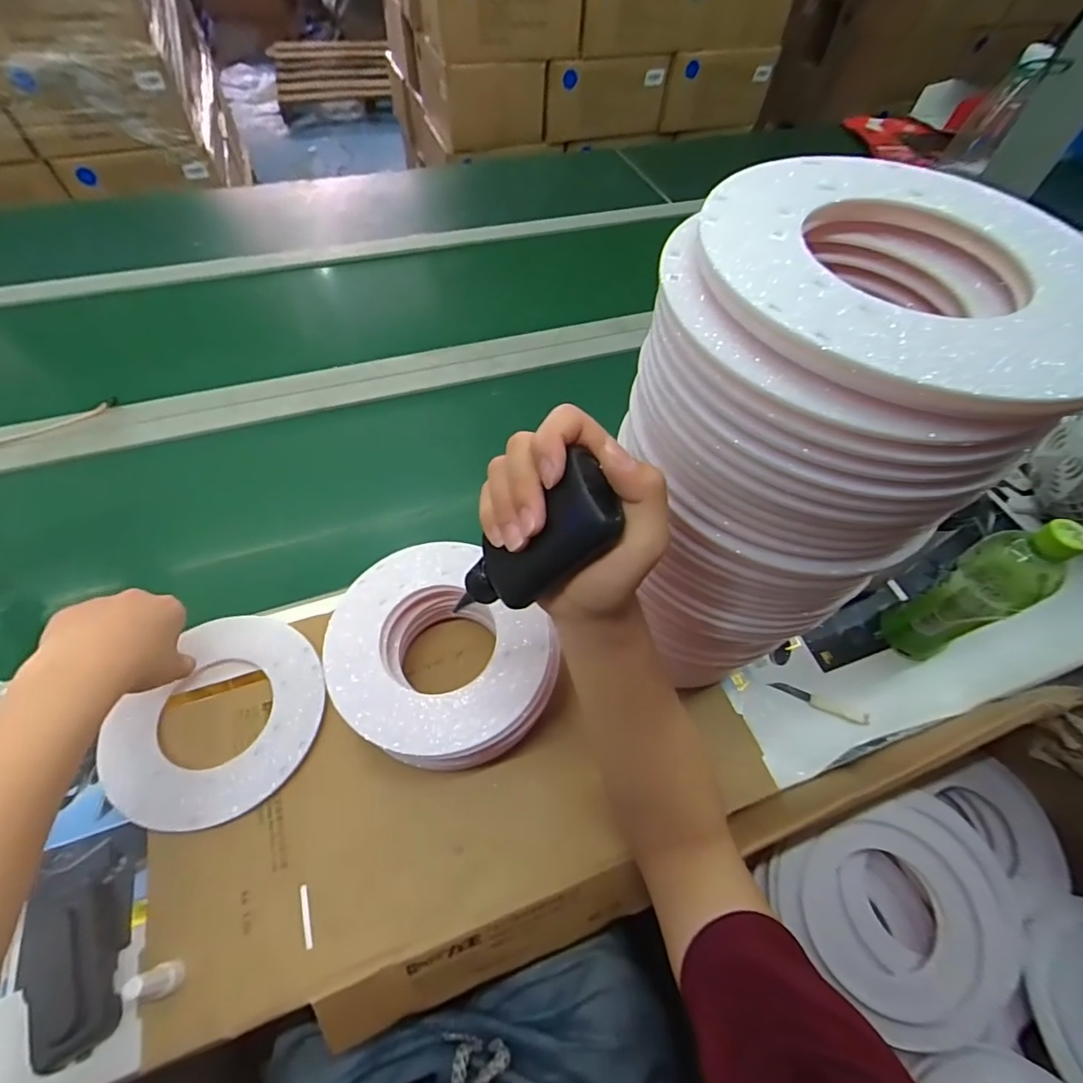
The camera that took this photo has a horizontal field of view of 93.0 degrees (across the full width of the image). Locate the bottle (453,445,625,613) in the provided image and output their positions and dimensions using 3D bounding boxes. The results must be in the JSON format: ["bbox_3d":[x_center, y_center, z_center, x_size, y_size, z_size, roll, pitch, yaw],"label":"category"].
[{"bbox_3d":[-0.008,0.007,0.286,0.023,0.125,0.041,16,50,-36],"label":"bottle"}]

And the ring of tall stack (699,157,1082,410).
[{"bbox_3d":[0.164,-0.130,0.235,0.173,0.015,0.190,2,57,-3],"label":"ring of tall stack"}]

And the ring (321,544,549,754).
[{"bbox_3d":[-0.097,0.090,0.459,0.180,0.014,0.194,2,57,-3],"label":"ring"}]

